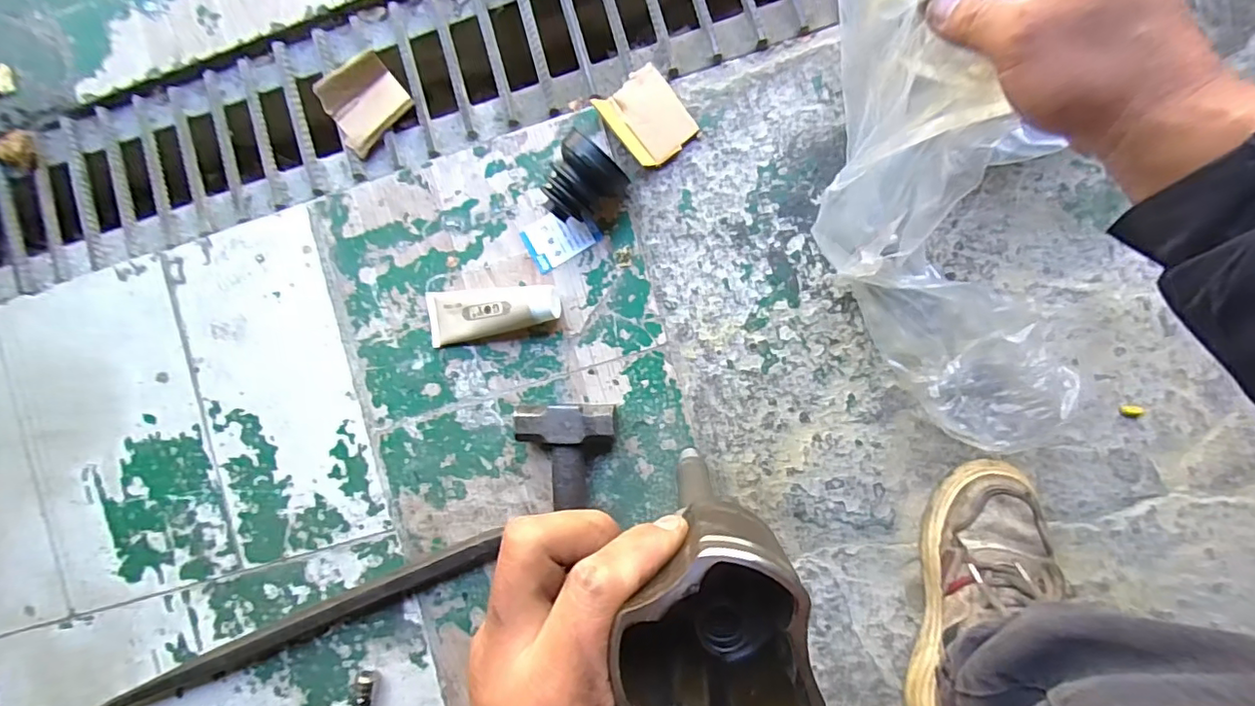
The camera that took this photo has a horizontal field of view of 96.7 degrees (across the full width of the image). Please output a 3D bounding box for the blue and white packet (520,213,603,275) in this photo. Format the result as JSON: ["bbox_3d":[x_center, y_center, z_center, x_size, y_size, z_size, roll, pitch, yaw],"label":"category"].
[{"bbox_3d":[-0.074,-0.129,0.618,0.078,0.006,0.054,-29,87,4],"label":"blue and white packet"}]

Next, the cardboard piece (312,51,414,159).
[{"bbox_3d":[-0.298,-0.287,0.641,0.086,0.020,0.091,-34,87,4],"label":"cardboard piece"}]

